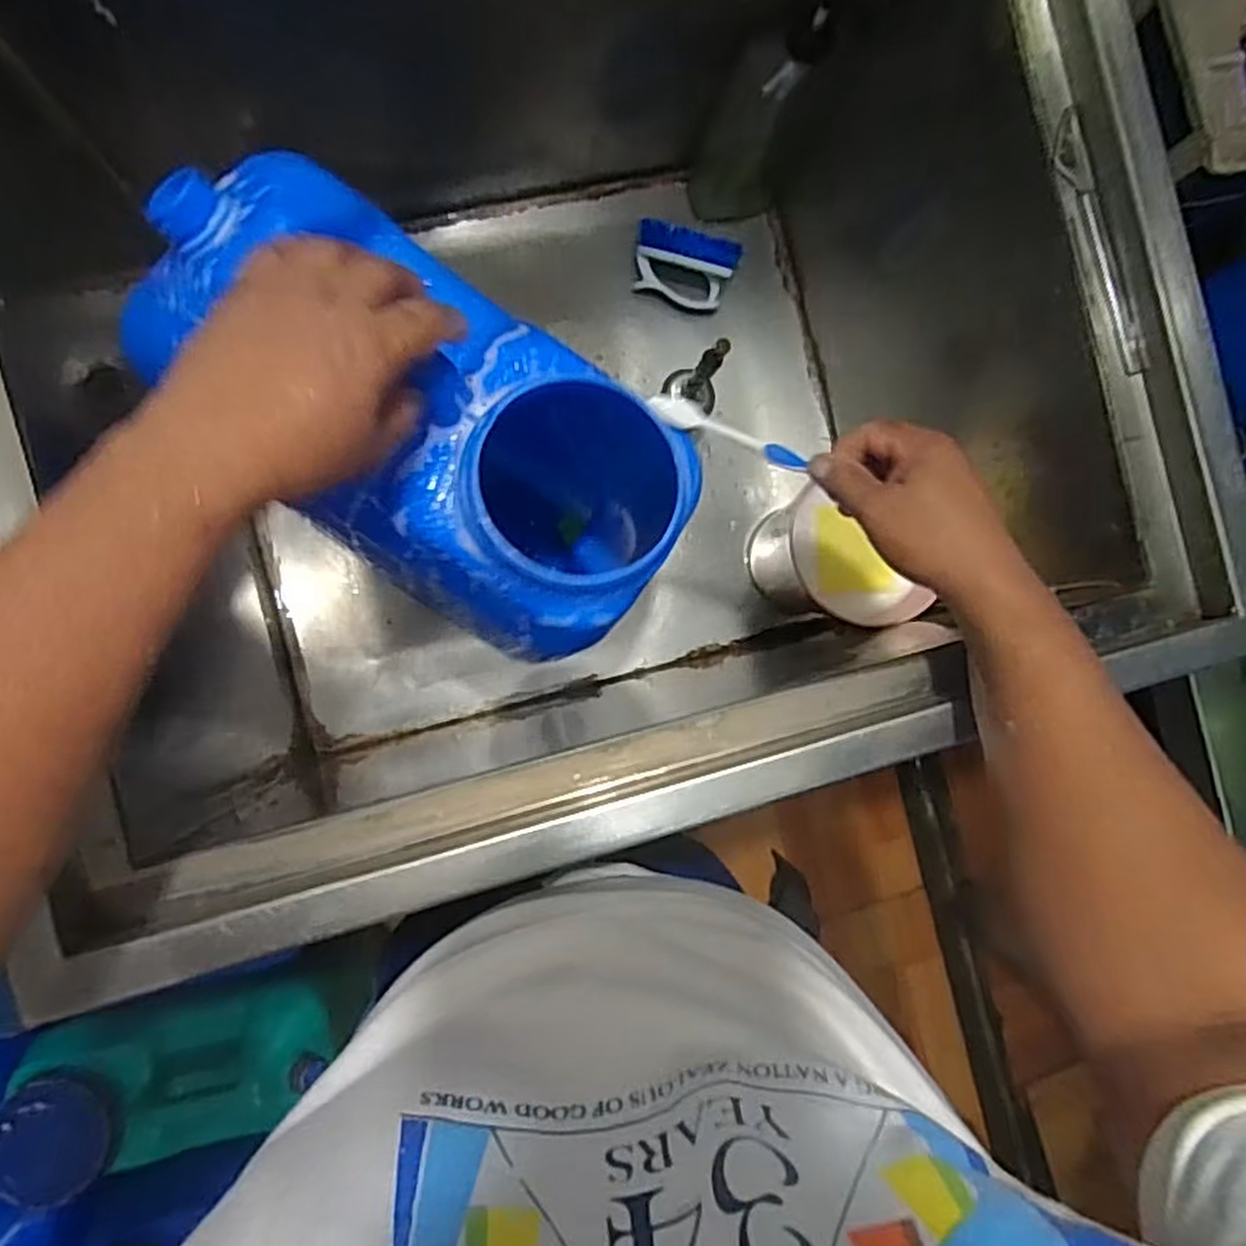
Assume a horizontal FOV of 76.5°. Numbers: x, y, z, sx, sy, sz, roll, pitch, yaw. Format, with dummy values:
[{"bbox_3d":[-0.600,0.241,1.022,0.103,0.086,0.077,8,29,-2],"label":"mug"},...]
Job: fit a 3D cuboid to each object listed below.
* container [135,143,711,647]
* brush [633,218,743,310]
[{"bbox_3d":[-0.131,-0.123,0.605,0.310,0.387,0.175,31,85,-6],"label":"container"},{"bbox_3d":[0.066,-0.378,0.837,0.110,0.052,0.065,15,87,-7],"label":"brush"}]

